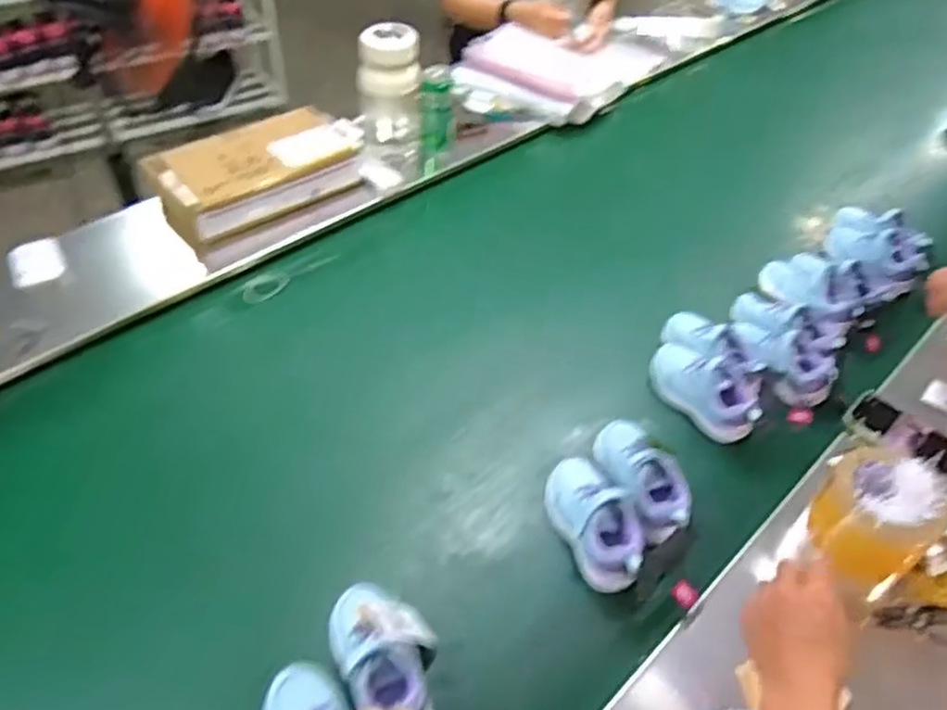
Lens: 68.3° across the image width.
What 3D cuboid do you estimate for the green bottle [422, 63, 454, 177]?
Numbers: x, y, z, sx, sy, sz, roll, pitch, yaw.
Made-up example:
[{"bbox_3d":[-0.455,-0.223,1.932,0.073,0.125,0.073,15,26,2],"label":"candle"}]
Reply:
[{"bbox_3d":[-0.066,-0.422,1.261,0.057,0.183,0.069,3,45,-1],"label":"green bottle"}]

